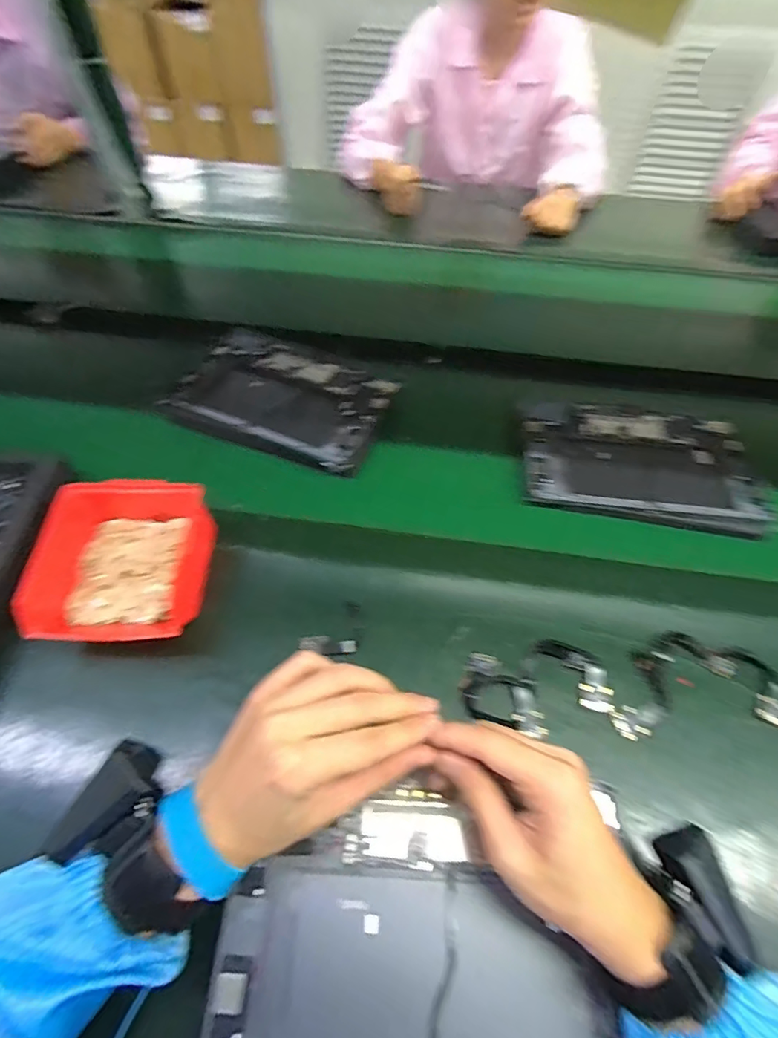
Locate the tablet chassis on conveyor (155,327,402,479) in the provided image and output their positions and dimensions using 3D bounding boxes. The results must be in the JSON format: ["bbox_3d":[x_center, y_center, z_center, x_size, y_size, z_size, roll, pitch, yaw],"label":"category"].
[{"bbox_3d":[-0.130,-0.156,0.607,0.257,0.025,0.196,16,54,10],"label":"tablet chassis on conveyor"}]

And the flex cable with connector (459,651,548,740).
[{"bbox_3d":[0.096,0.146,0.401,0.071,0.007,0.053,15,54,9],"label":"flex cable with connector"}]

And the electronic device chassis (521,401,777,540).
[{"bbox_3d":[0.287,-0.069,0.556,0.259,0.018,0.177,11,53,6],"label":"electronic device chassis"}]

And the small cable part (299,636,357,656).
[{"bbox_3d":[-0.053,0.109,0.414,0.049,0.006,0.015,2,53,0],"label":"small cable part"}]

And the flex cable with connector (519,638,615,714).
[{"bbox_3d":[0.156,0.130,0.414,0.077,0.006,0.047,21,55,13],"label":"flex cable with connector"}]

